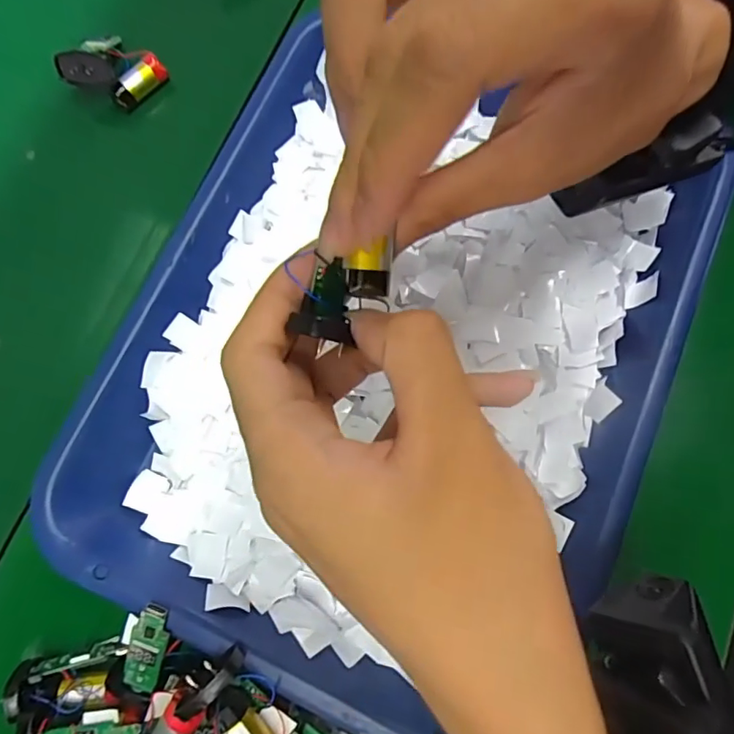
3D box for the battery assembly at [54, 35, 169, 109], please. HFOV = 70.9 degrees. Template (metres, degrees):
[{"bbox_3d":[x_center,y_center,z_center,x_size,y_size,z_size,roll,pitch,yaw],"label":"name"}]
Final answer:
[{"bbox_3d":[-0.161,-0.187,0.321,0.047,0.027,0.044,0,76,1],"label":"battery assembly"}]

